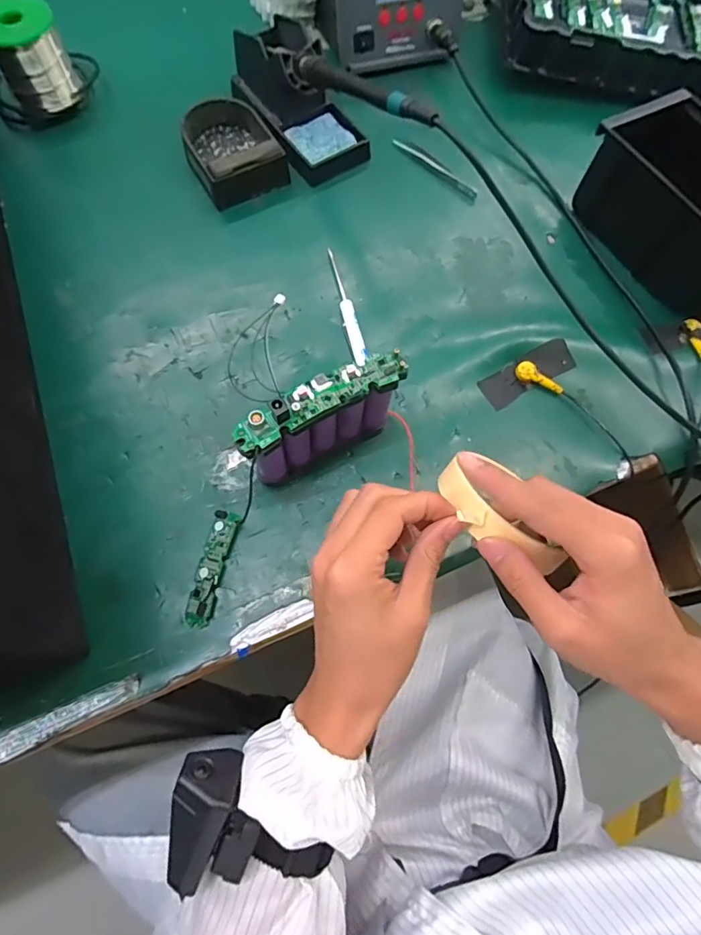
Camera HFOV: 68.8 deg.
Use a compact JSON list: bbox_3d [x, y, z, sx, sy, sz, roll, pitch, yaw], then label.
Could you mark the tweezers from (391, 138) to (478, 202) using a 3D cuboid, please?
[{"bbox_3d":[0.084,-0.295,0.502,0.011,0.004,0.104,-42,77,-16],"label":"tweezers"}]

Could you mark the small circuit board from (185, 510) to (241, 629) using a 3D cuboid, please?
[{"bbox_3d":[-0.097,0.070,0.358,0.019,0.009,0.079,14,69,2],"label":"small circuit board"}]

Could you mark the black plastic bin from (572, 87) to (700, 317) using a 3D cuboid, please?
[{"bbox_3d":[0.293,-0.228,0.445,0.109,0.082,0.170,-30,73,-13],"label":"black plastic bin"}]

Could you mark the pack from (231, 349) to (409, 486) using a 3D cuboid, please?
[{"bbox_3d":[-0.020,-0.032,0.352,0.115,0.095,0.024,-29,73,-12],"label":"pack"}]

